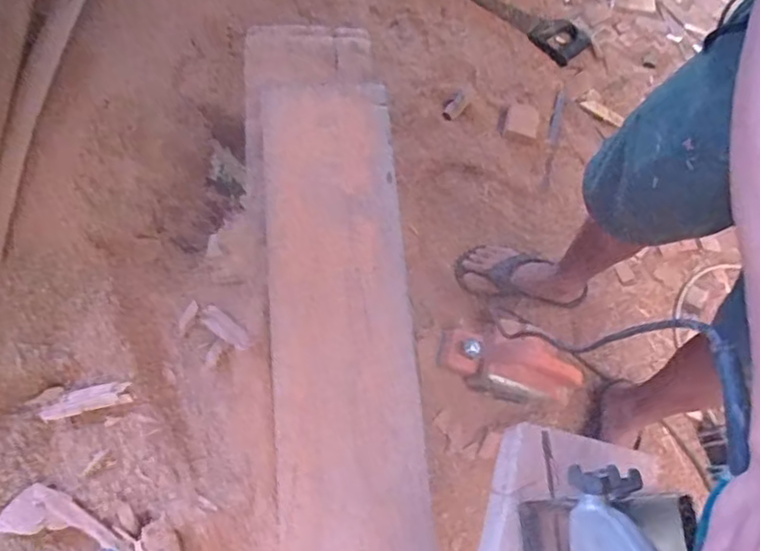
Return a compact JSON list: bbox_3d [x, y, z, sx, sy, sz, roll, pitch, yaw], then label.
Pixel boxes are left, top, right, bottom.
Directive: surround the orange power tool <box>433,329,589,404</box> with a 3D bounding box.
[{"bbox_3d":[0.243,0.168,1.125,0.264,0.117,0.105,17,71,1],"label":"orange power tool"}]

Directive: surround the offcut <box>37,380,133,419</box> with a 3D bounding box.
[{"bbox_3d":[-0.244,0.104,0.507,0.068,0.011,0.018,-13,73,-9],"label":"offcut"}]

